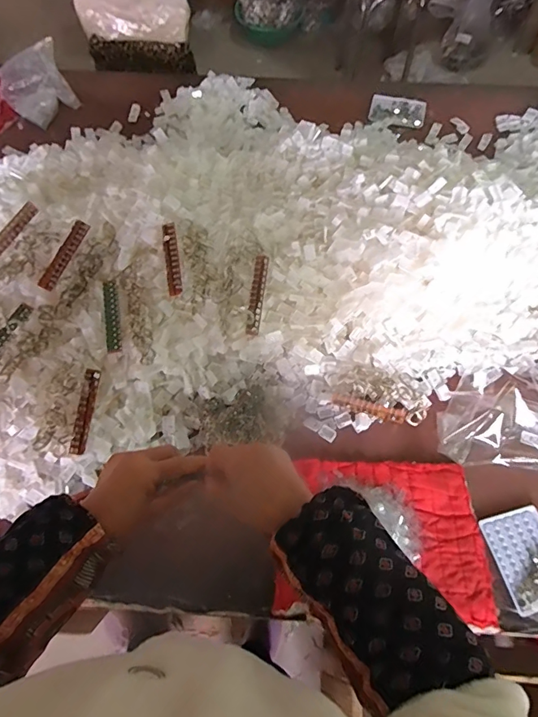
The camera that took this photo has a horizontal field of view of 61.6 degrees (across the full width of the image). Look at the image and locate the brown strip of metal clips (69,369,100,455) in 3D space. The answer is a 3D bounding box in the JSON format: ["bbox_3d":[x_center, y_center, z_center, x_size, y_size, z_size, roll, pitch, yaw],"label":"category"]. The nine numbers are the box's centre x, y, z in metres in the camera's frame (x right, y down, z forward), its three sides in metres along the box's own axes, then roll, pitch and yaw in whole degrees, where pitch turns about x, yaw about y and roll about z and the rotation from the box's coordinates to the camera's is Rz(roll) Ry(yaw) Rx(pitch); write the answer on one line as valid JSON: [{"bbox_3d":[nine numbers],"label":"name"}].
[{"bbox_3d":[-0.268,0.079,0.660,0.023,0.008,0.124,11,89,-32],"label":"brown strip of metal clips"}]

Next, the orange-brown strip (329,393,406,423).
[{"bbox_3d":[0.166,0.082,0.741,0.127,0.016,0.023,16,64,-6],"label":"orange-brown strip"}]

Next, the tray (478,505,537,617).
[{"bbox_3d":[0.379,0.292,0.658,0.098,0.009,0.131,-12,64,-6],"label":"tray"}]

